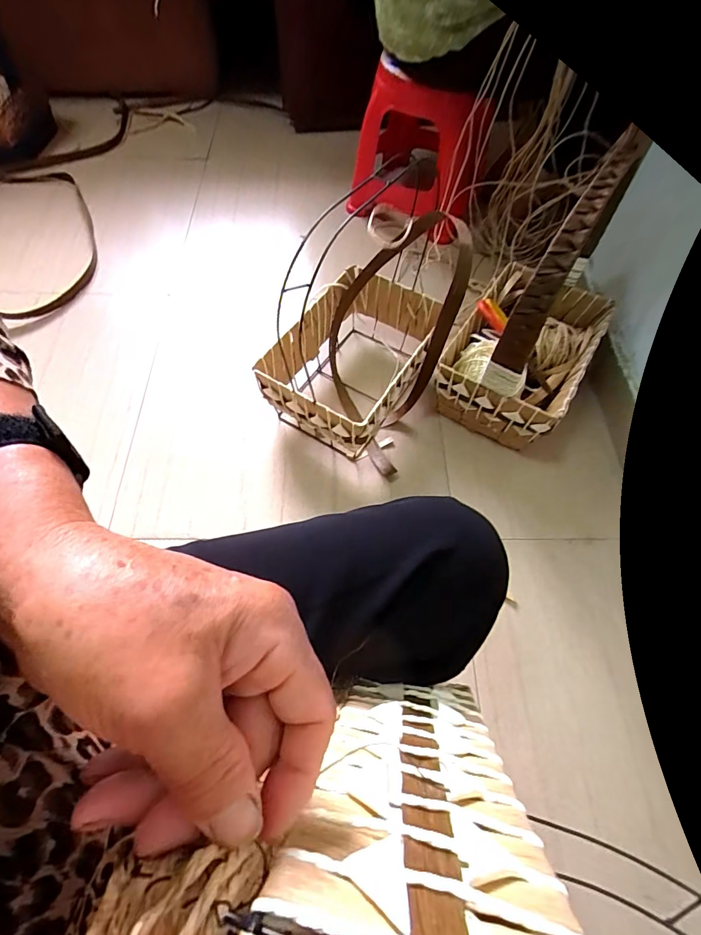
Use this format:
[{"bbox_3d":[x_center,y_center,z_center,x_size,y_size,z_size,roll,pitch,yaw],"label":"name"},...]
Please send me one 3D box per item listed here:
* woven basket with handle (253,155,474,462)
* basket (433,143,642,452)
[{"bbox_3d":[0.024,-0.235,0.806,0.265,0.307,0.351,29,64,15],"label":"woven basket with handle"},{"bbox_3d":[0.338,-0.278,0.777,0.223,0.426,0.371,29,64,15],"label":"basket"}]

